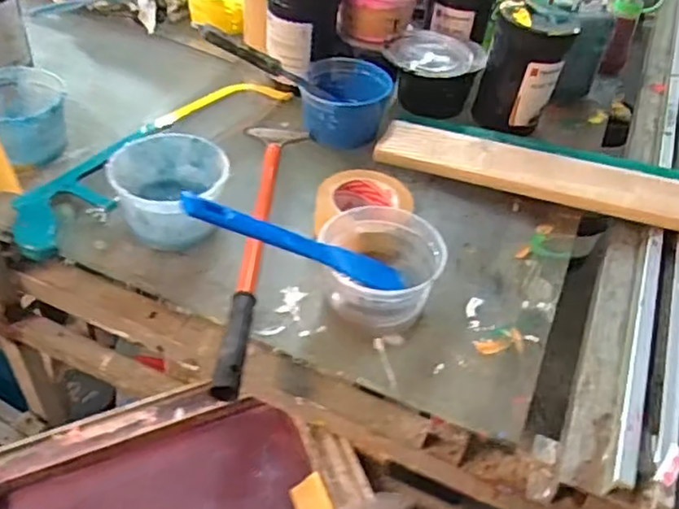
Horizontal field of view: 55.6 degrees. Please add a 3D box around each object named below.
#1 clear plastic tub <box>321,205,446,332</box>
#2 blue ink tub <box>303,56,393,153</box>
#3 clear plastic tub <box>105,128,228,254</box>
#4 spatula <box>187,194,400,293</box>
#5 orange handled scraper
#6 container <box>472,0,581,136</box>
[{"bbox_3d":[0.043,0.017,0.691,0.122,0.077,0.141,0,44,-7],"label":"clear plastic tub"},{"bbox_3d":[0.011,-0.221,0.915,0.124,0.068,0.131,9,44,2],"label":"blue ink tub"},{"bbox_3d":[-0.195,-0.073,0.751,0.123,0.084,0.104,-7,46,-14],"label":"clear plastic tub"},{"bbox_3d":[-0.034,-0.007,0.622,0.268,0.017,0.035,21,32,-39],"label":"spatula"},{"bbox_3d":[-0.090,-0.025,0.752,0.068,0.027,0.445,4,44,-3],"label":"orange handled scraper"},{"bbox_3d":[0.261,-0.261,0.927,0.103,0.174,0.089,14,44,8],"label":"container"}]

